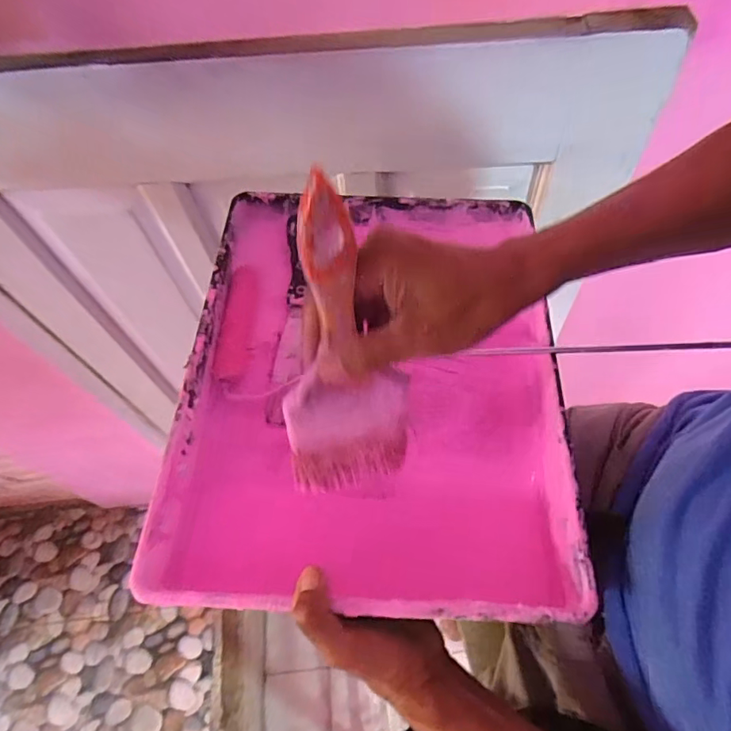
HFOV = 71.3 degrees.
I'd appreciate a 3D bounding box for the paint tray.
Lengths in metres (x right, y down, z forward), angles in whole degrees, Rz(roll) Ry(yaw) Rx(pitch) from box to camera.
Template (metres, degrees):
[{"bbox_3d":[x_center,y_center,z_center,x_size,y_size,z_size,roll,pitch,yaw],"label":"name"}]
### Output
[{"bbox_3d":[0.007,0.015,0.419,0.276,0.089,0.344,2,60,5],"label":"paint tray"}]

